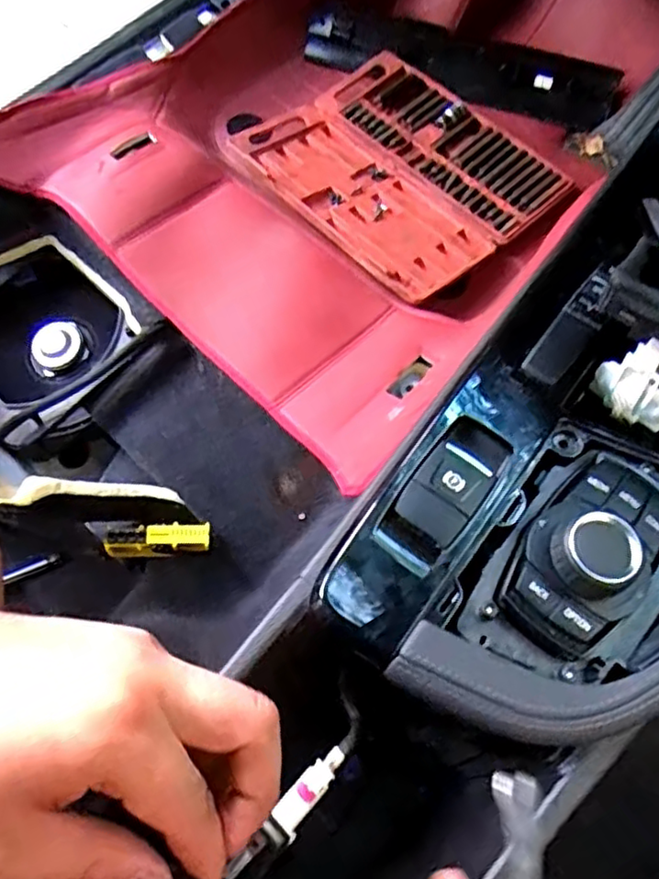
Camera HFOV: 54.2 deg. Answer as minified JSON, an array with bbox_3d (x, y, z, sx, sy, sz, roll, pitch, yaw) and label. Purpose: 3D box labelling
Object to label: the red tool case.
[{"bbox_3d":[0.083,-0.326,0.767,0.289,0.038,0.317,-39,72,-13],"label":"red tool case"}]

